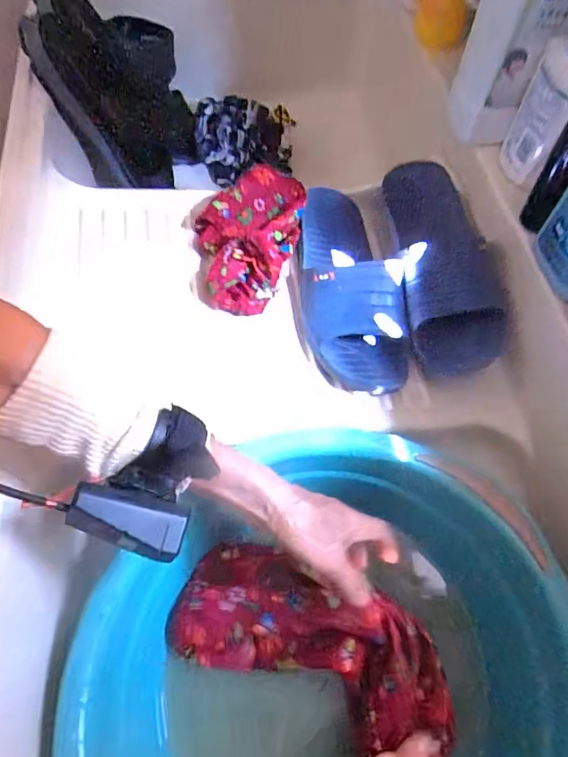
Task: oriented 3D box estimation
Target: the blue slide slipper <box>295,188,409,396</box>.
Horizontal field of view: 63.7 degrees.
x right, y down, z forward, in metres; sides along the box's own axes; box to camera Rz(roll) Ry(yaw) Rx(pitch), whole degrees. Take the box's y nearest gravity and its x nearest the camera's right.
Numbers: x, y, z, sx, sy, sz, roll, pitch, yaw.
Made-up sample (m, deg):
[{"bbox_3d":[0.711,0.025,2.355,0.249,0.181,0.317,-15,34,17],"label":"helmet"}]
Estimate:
[{"bbox_3d":[0.065,-0.107,0.463,0.098,0.071,0.229,-7,62,-3],"label":"blue slide slipper"}]

